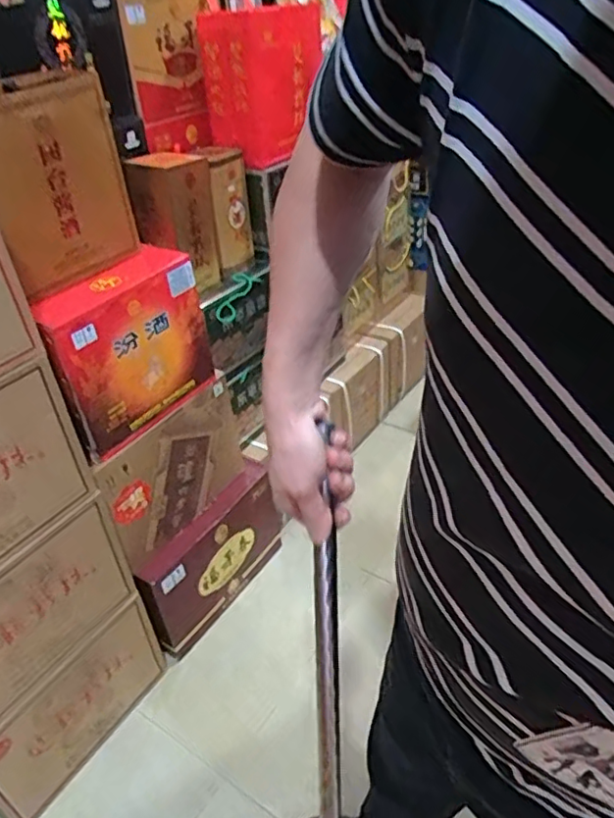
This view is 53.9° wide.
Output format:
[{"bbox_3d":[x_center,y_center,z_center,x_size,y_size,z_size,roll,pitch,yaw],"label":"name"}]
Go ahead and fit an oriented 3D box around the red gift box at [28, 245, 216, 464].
[{"bbox_3d":[-0.352,-0.119,1.174,0.122,0.281,0.338,21,44,31],"label":"red gift box"}]

